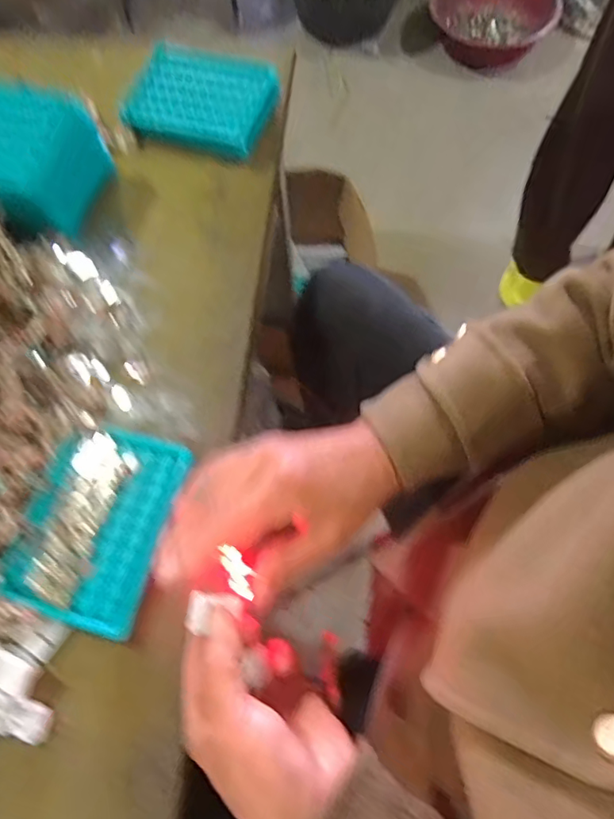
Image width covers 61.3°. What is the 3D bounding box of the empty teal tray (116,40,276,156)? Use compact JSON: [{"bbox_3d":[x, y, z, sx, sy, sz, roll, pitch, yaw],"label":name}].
[{"bbox_3d":[-0.099,-0.298,0.494,0.129,0.022,0.104,20,70,8],"label":"empty teal tray"}]

